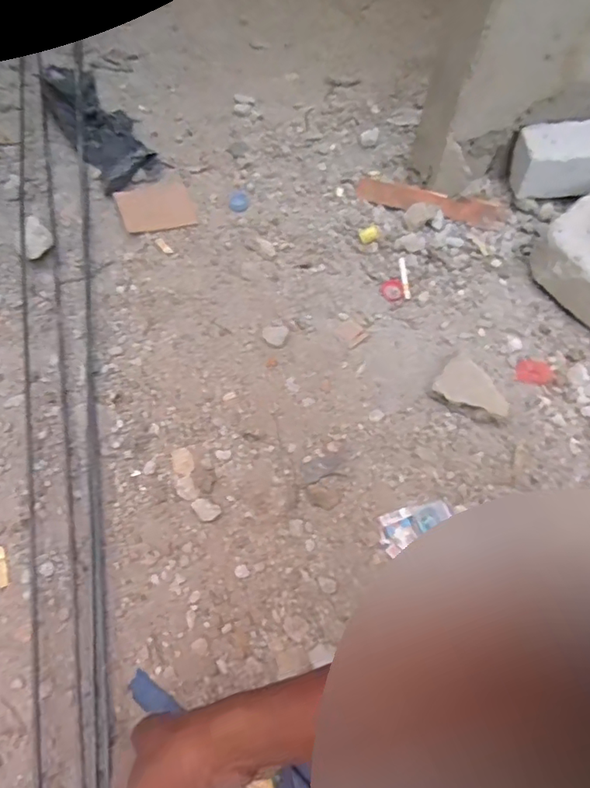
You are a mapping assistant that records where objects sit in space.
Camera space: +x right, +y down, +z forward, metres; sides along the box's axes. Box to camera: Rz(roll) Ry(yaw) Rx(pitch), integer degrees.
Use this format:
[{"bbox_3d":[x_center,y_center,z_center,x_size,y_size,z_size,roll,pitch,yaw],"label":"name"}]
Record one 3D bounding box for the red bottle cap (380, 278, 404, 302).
[{"bbox_3d":[0.140,-0.150,0.765,0.033,0.004,0.039,-2,62,-2],"label":"red bottle cap"}]

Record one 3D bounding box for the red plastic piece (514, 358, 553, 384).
[{"bbox_3d":[0.315,-0.030,0.697,0.045,0.006,0.037,15,63,7],"label":"red plastic piece"}]

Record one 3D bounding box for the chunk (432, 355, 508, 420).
[{"bbox_3d":[0.222,-0.001,0.661,0.089,0.044,0.054,33,66,15],"label":"chunk"}]

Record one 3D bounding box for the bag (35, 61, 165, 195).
[{"bbox_3d":[-0.349,-0.476,0.896,0.113,0.051,0.327,-31,67,-16],"label":"bag"}]

